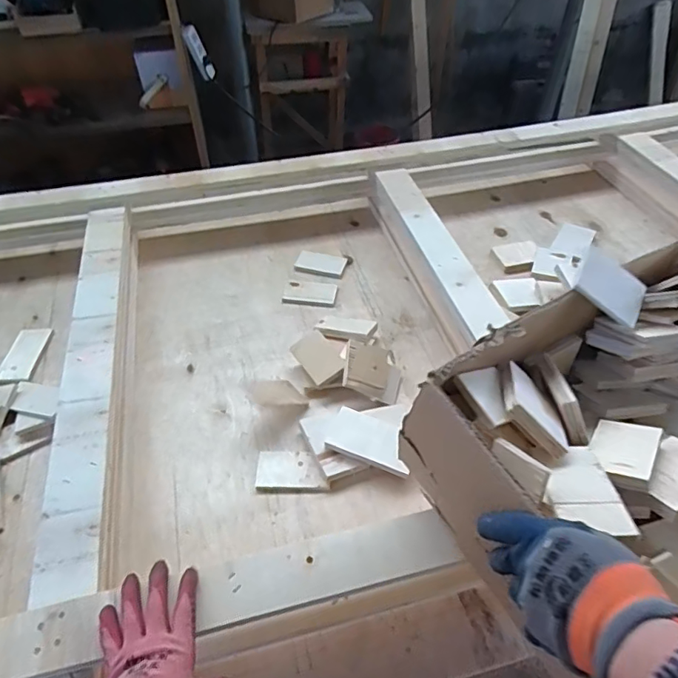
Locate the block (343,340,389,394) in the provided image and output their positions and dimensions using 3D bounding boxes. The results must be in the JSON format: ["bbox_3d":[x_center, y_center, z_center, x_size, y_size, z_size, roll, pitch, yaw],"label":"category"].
[{"bbox_3d":[0.047,0.046,0.858,0.077,0.013,0.085,18,56,-18],"label":"block"}]

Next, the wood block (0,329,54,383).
[{"bbox_3d":[-0.592,0.029,0.983,0.070,0.009,0.139,0,47,0],"label":"wood block"}]

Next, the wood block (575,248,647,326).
[{"bbox_3d":[0.310,-0.058,0.590,0.094,0.004,0.059,29,72,-15],"label":"wood block"}]

